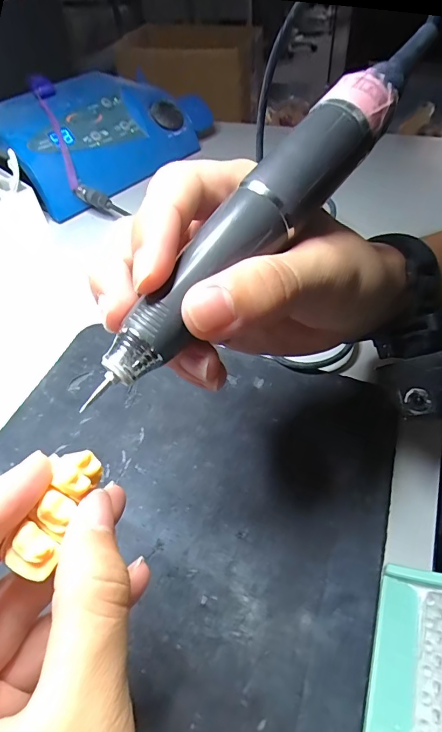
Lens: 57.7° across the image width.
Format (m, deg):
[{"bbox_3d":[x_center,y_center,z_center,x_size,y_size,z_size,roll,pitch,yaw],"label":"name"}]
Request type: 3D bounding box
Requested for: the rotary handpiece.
[{"bbox_3d":[0.018,-0.058,0.137,0.022,0.021,0.168,33,75,28],"label":"rotary handpiece"}]

